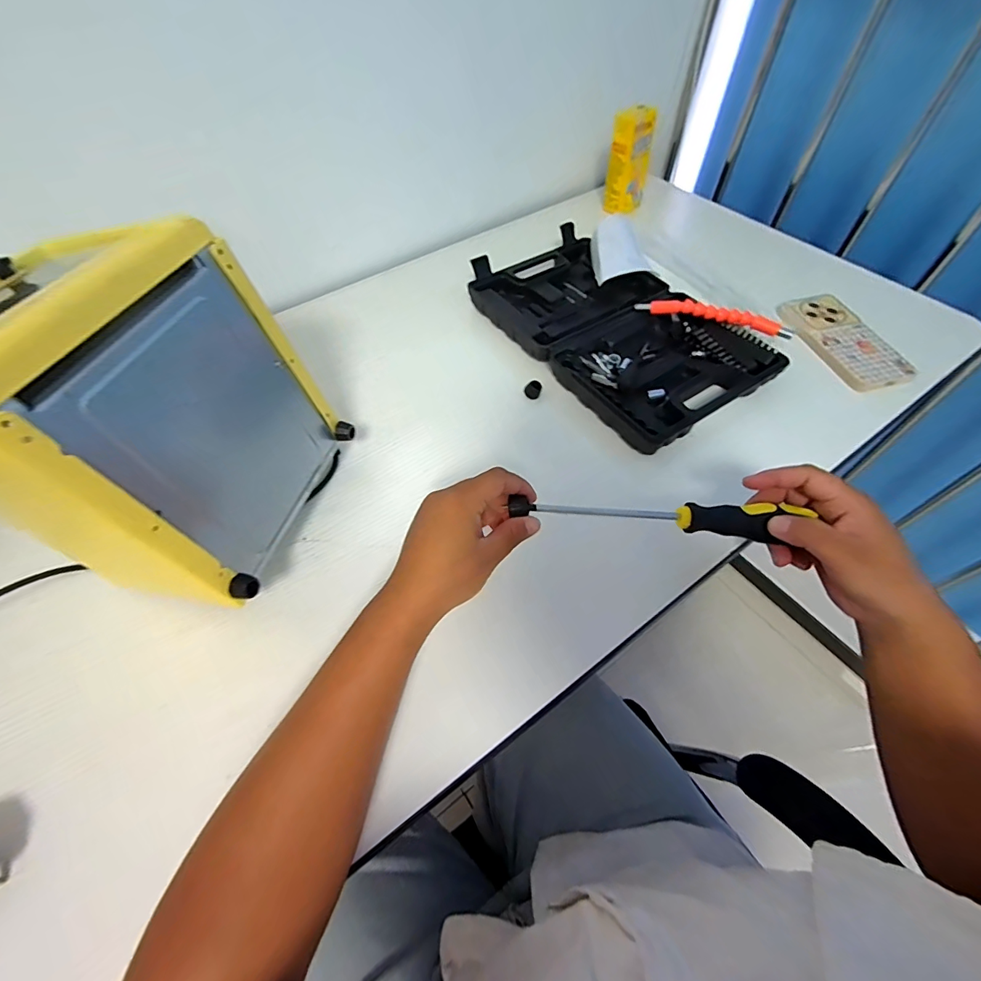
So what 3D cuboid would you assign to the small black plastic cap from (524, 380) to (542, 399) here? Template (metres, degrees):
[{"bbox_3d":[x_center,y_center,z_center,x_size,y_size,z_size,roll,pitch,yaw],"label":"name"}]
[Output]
[{"bbox_3d":[0.047,-0.111,0.497,0.017,0.017,0.014,12,57,11],"label":"small black plastic cap"}]

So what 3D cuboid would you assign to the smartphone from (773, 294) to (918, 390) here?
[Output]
[{"bbox_3d":[0.411,-0.178,0.524,0.076,0.016,0.153,-15,57,-8],"label":"smartphone"}]

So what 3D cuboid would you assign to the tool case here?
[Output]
[{"bbox_3d":[0.141,-0.201,0.539,0.207,0.037,0.338,-31,60,-17],"label":"tool case"}]

